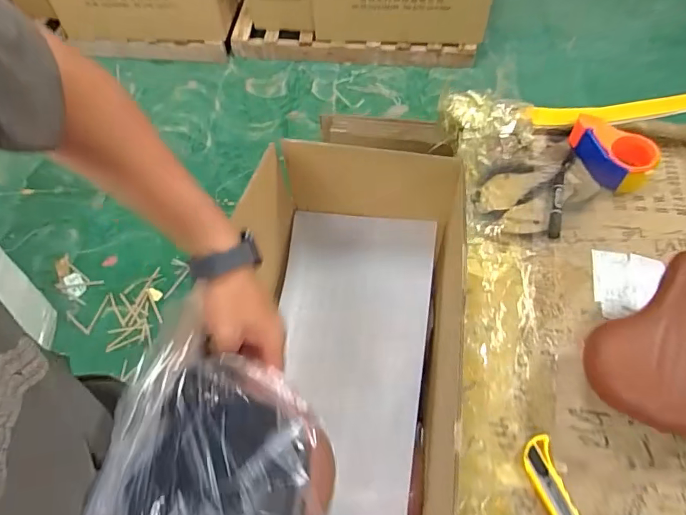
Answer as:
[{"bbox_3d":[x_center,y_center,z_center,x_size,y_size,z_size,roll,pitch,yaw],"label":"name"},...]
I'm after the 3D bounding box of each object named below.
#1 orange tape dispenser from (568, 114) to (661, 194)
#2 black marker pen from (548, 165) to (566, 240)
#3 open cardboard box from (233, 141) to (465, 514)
[{"bbox_3d":[0.492,-0.197,0.870,0.100,0.065,0.160,-40,64,-22],"label":"orange tape dispenser"},{"bbox_3d":[0.391,-0.105,0.857,0.020,0.015,0.170,14,58,10],"label":"black marker pen"},{"bbox_3d":[-0.046,0.254,0.681,0.343,0.255,0.765,9,57,7],"label":"open cardboard box"}]

